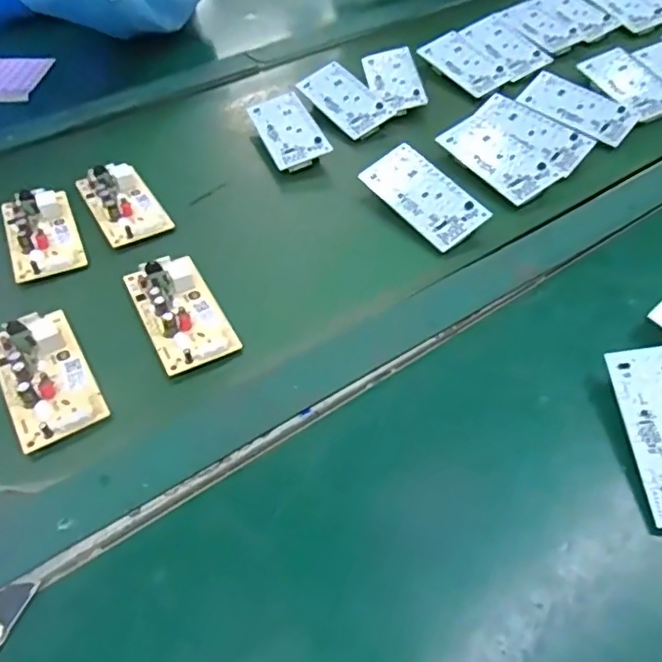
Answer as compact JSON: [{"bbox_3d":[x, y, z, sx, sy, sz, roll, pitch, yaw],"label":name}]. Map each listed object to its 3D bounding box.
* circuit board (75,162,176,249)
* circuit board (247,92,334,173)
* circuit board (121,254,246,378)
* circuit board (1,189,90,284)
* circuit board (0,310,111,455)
[{"bbox_3d":[-0.190,-0.118,0.521,0.058,0.017,0.103,-28,55,-20],"label":"circuit board"},{"bbox_3d":[-0.044,-0.201,0.588,0.056,0.022,0.110,-16,52,-11],"label":"circuit board"},{"bbox_3d":[-0.115,-0.017,0.435,0.057,0.015,0.108,-25,54,-18],"label":"circuit board"},{"bbox_3d":[-0.249,-0.087,0.494,0.056,0.014,0.104,-21,53,-15],"label":"circuit board"},{"bbox_3d":[-0.198,0.027,0.396,0.055,0.017,0.108,-27,55,-19],"label":"circuit board"}]

